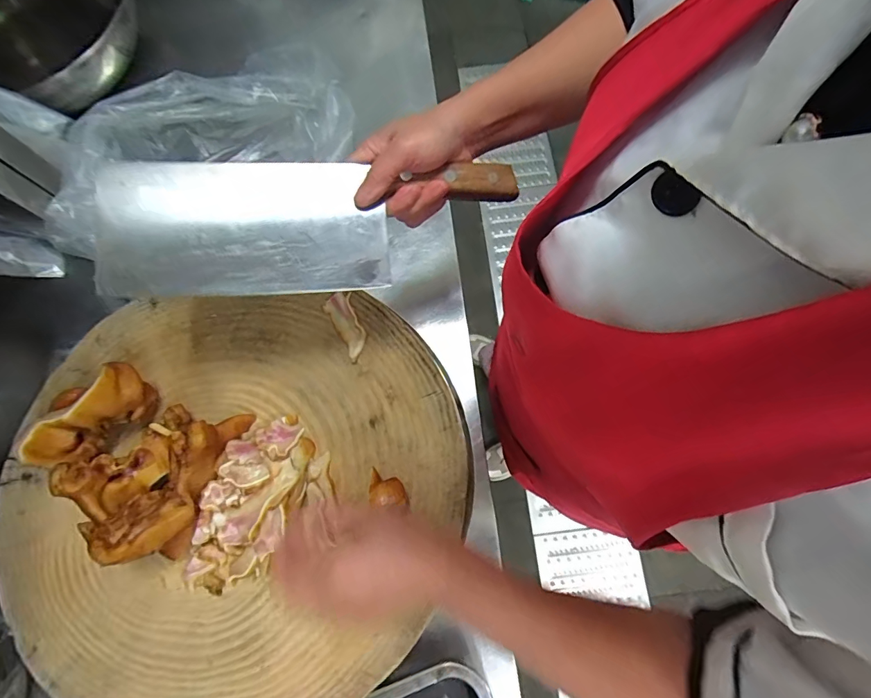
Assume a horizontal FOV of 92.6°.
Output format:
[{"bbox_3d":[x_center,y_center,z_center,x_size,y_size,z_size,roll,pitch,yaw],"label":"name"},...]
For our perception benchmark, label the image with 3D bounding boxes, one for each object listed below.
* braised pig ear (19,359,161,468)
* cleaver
[{"bbox_3d":[-0.333,0.065,0.404,0.104,0.065,0.066,-23,76,-4],"label":"braised pig ear"},{"bbox_3d":[-0.100,-0.113,0.359,0.343,0.037,0.115,-8,77,-6],"label":"cleaver"}]

